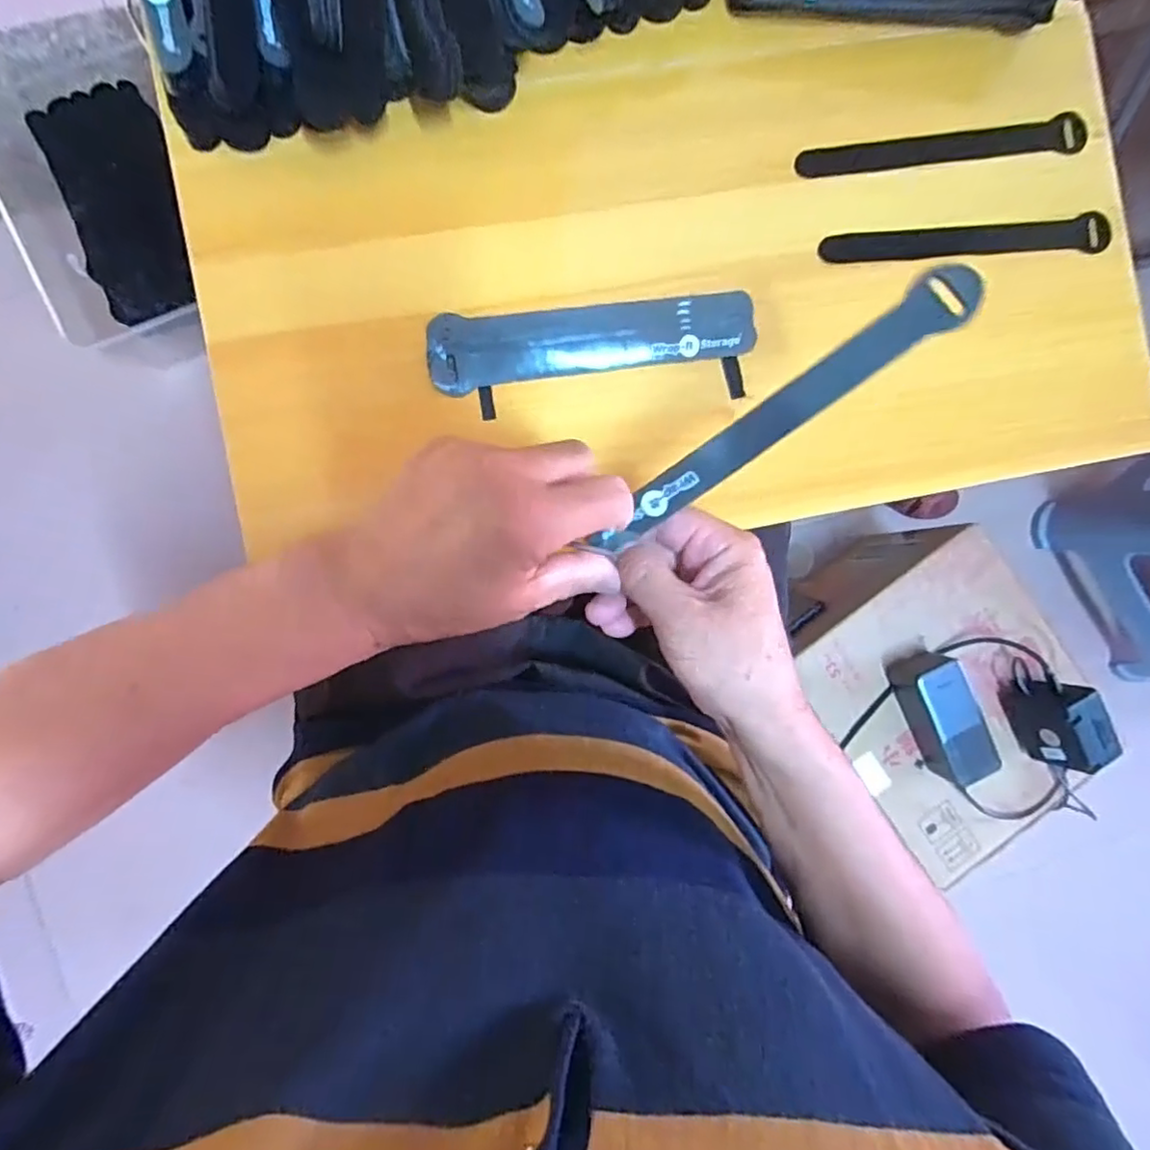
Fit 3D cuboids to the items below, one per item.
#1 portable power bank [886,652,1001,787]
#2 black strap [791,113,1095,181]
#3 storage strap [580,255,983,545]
[{"bbox_3d":[0.393,0.151,0.657,0.056,0.051,0.136,-24,92,-4],"label":"portable power bank"},{"bbox_3d":[0.242,-0.281,0.409,0.197,0.006,0.022,-10,91,-4],"label":"black strap"},{"bbox_3d":[0.088,-0.069,0.291,0.197,0.010,0.023,-35,93,18],"label":"storage strap"}]

